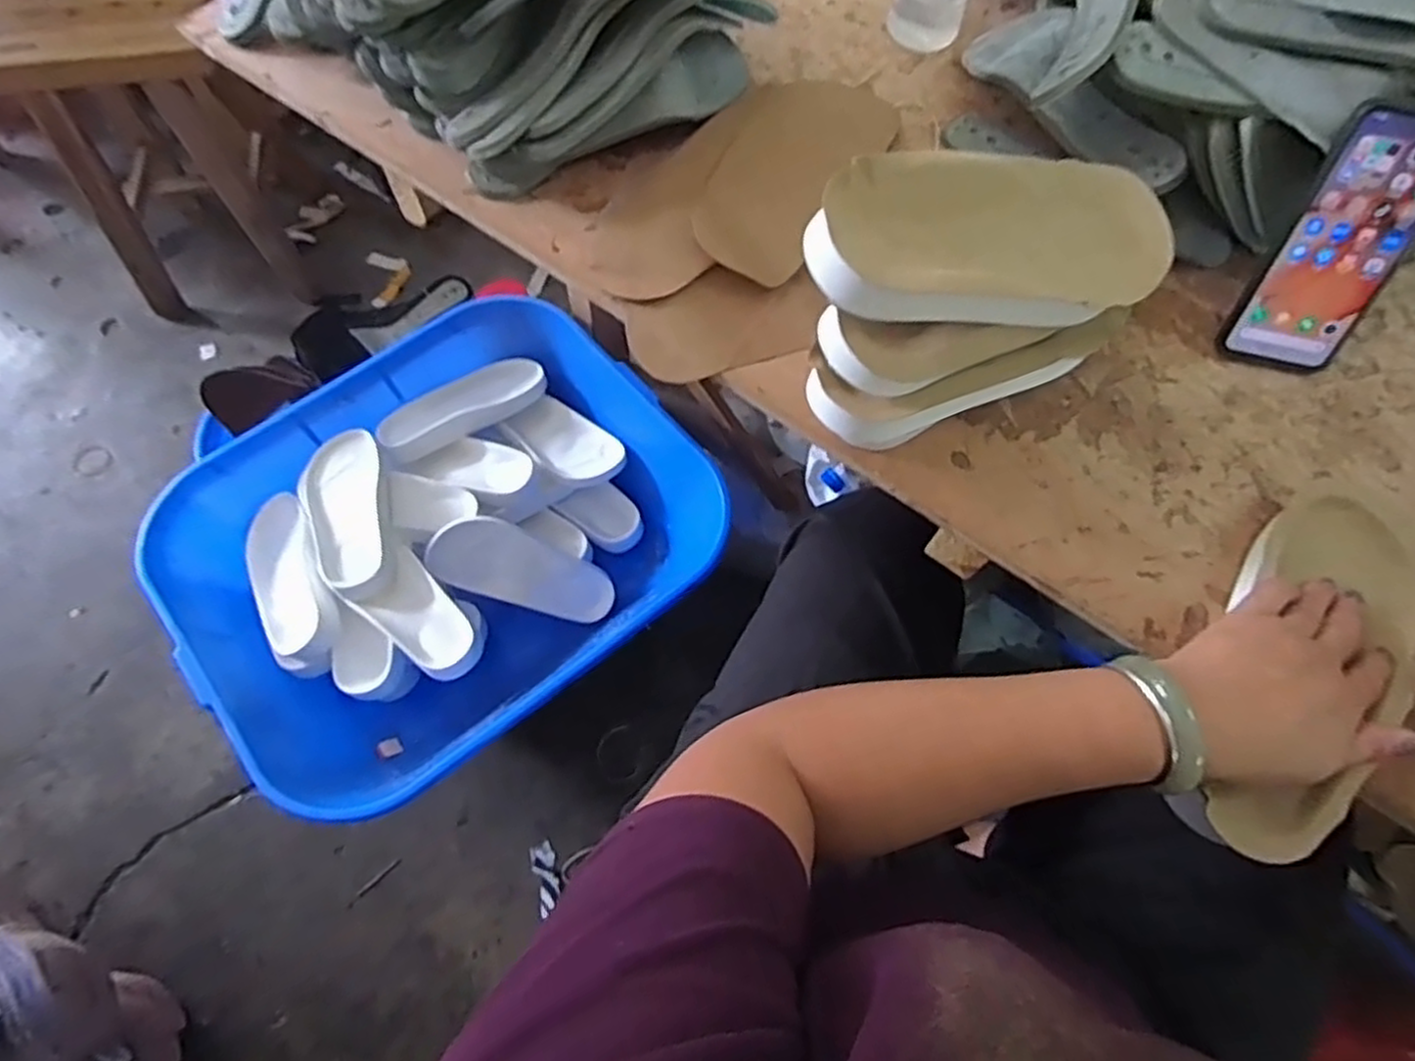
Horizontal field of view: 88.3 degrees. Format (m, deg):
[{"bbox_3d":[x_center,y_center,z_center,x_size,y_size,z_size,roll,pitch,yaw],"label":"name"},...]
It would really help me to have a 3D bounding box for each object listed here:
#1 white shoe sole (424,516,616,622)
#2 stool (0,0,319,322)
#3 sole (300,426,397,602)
[{"bbox_3d":[-0.228,0.051,0.922,0.232,0.028,0.087,23,65,-21],"label":"white shoe sole"},{"bbox_3d":[-0.893,-0.642,1.230,0.328,0.445,0.297,-8,67,-5],"label":"stool"},{"bbox_3d":[-0.442,-0.021,0.896,0.099,0.028,0.235,-19,68,-10],"label":"sole"}]

